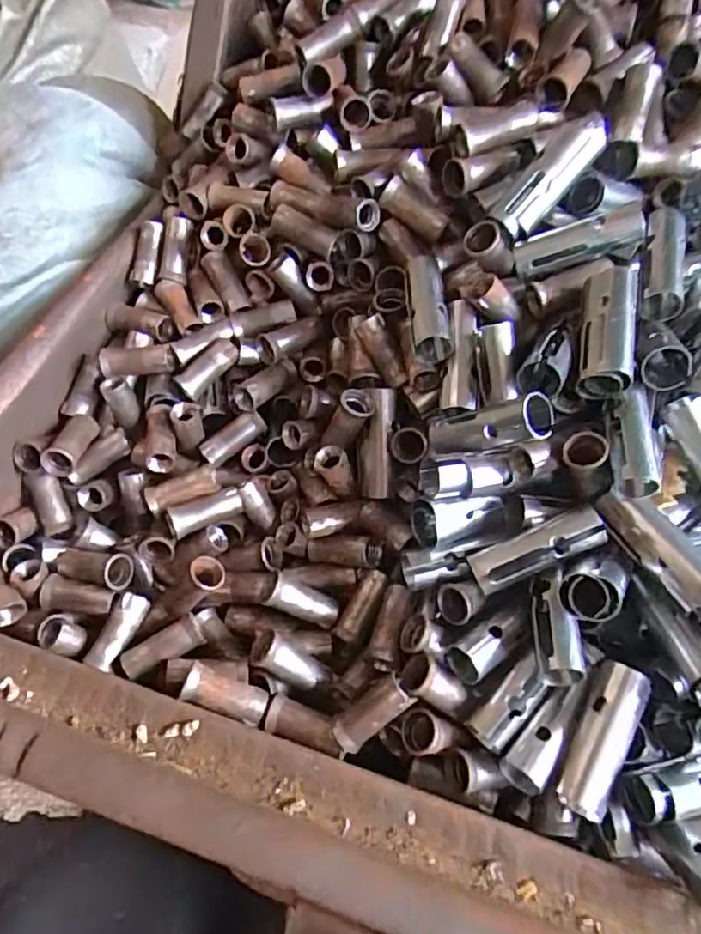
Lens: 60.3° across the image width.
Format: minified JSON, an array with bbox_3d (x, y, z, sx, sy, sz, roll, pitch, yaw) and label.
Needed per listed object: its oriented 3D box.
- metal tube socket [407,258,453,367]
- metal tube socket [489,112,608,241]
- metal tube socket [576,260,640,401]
[{"bbox_3d":[0.024,-0.051,0.191,0.011,0.010,0.037,0,59,-3],"label":"metal tube socket"},{"bbox_3d":[0.061,-0.090,0.185,0.012,0.009,0.043,42,91,21],"label":"metal tube socket"},{"bbox_3d":[0.073,-0.038,0.171,0.016,0.017,0.037,15,59,7],"label":"metal tube socket"}]

